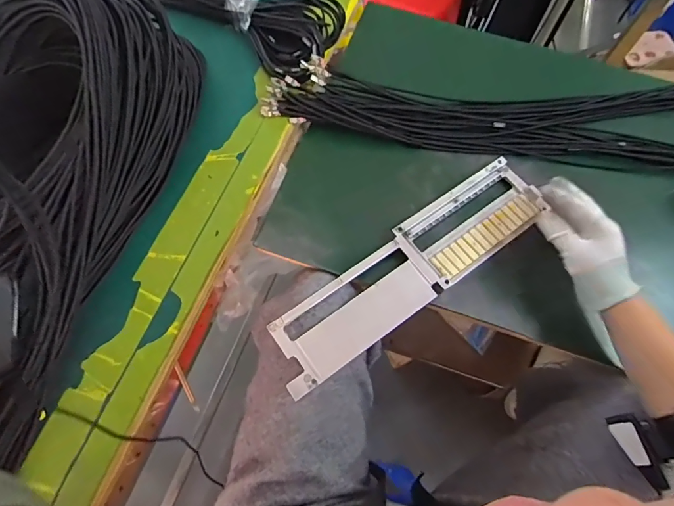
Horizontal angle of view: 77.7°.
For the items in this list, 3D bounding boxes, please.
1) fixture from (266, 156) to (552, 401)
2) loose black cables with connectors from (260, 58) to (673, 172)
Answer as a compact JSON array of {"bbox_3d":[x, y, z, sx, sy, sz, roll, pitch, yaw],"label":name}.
[{"bbox_3d":[0.096,0.015,0.522,0.399,0.019,0.097,-36,72,-16],"label":"fixture"},{"bbox_3d":[0.292,-0.214,0.627,0.787,0.046,0.165,5,65,0],"label":"loose black cables with connectors"}]

